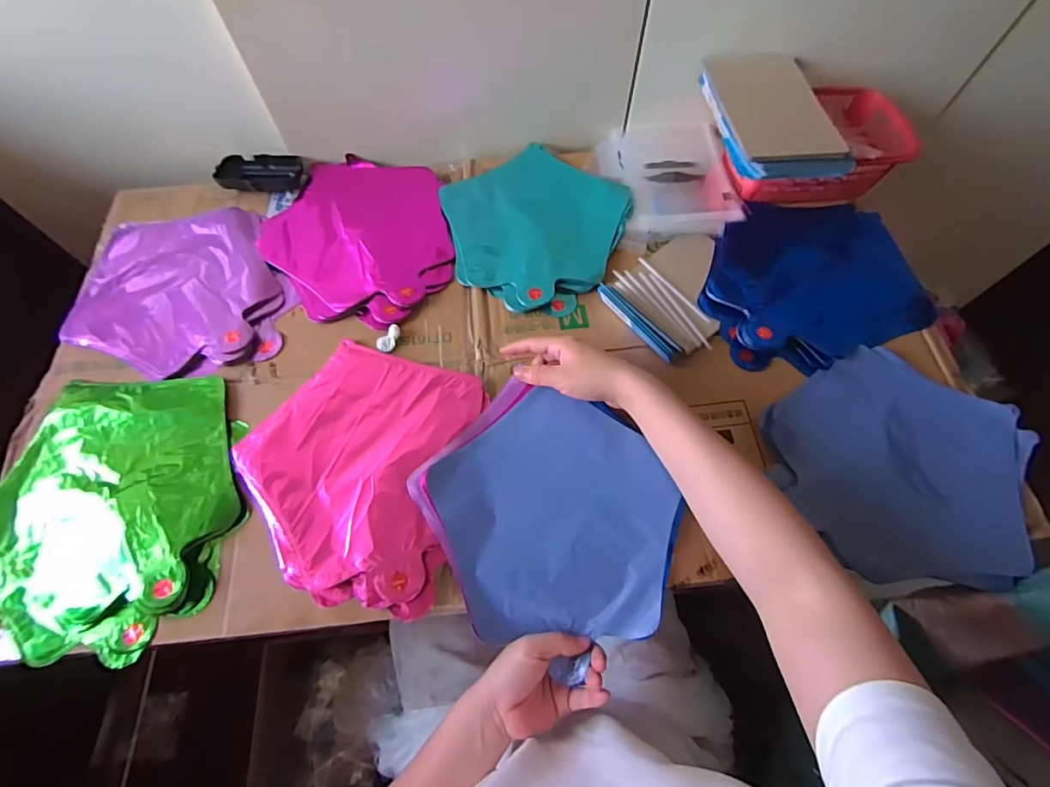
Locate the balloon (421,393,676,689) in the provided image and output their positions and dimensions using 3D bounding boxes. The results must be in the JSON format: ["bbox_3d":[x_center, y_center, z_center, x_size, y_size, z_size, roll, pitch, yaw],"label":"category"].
[{"bbox_3d":[0.031,0.119,0.461,0.213,0.038,0.225,0,65,0],"label":"balloon"}]

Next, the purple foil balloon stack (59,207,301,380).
[{"bbox_3d":[-0.402,-0.124,0.575,0.239,0.018,0.242,-15,66,-7],"label":"purple foil balloon stack"}]

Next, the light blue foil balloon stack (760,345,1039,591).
[{"bbox_3d":[0.372,0.079,0.483,0.259,0.033,0.241,-31,69,-13],"label":"light blue foil balloon stack"}]

